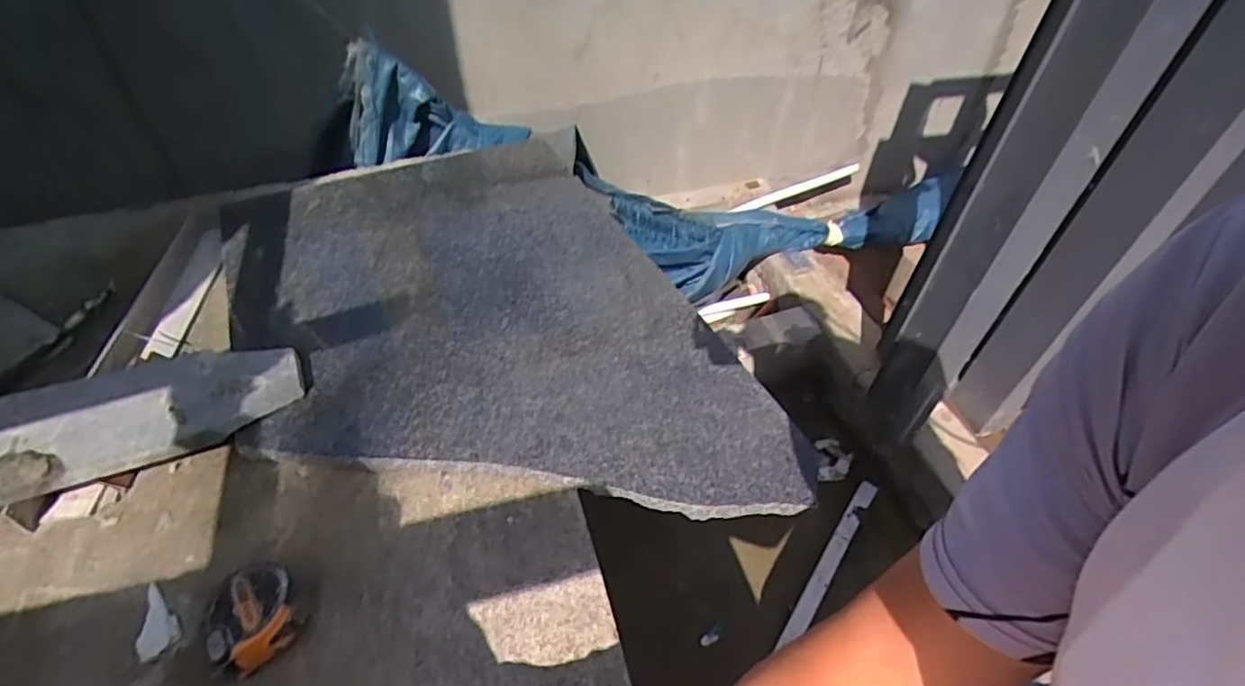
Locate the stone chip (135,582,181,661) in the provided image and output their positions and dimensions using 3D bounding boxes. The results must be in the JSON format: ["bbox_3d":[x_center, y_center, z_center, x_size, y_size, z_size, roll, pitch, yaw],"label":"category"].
[{"bbox_3d":[-0.384,0.225,0.515,0.030,0.006,0.068,-32,51,-28],"label":"stone chip"}]

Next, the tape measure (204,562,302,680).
[{"bbox_3d":[-0.287,0.218,0.499,0.066,0.043,0.065,-1,43,1],"label":"tape measure"}]

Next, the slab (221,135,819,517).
[{"bbox_3d":[-0.205,-0.068,0.791,0.509,0.027,0.770,-14,42,-17],"label":"slab"}]

